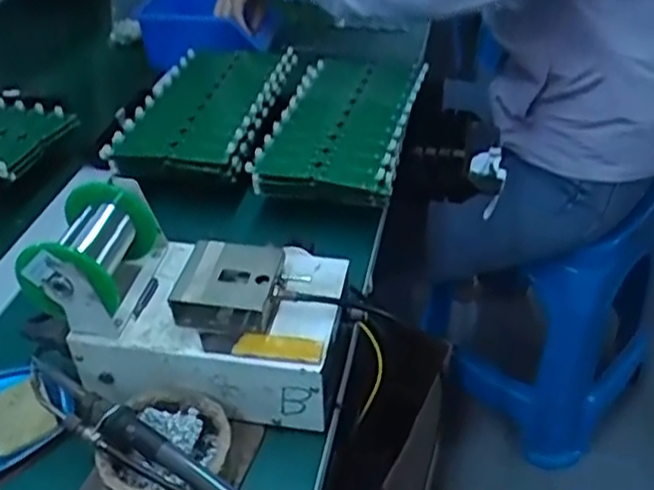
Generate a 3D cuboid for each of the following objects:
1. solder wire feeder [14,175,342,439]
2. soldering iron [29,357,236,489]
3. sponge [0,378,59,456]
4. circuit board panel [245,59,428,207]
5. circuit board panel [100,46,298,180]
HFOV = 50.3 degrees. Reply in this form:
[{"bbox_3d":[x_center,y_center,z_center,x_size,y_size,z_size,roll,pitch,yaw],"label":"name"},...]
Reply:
[{"bbox_3d":[-0.093,0.040,0.497,0.203,0.124,0.113,4,40,6],"label":"solder wire feeder"},{"bbox_3d":[-0.096,0.139,0.432,0.227,0.054,0.030,19,43,23],"label":"soldering iron"},{"bbox_3d":[-0.222,0.123,0.499,0.040,0.006,0.054,-26,45,-27],"label":"sponge"},{"bbox_3d":[0.020,-0.139,0.726,0.136,0.024,0.268,9,41,13],"label":"circuit board panel"},{"bbox_3d":[-0.131,-0.165,0.773,0.142,0.026,0.278,7,40,10],"label":"circuit board panel"}]

